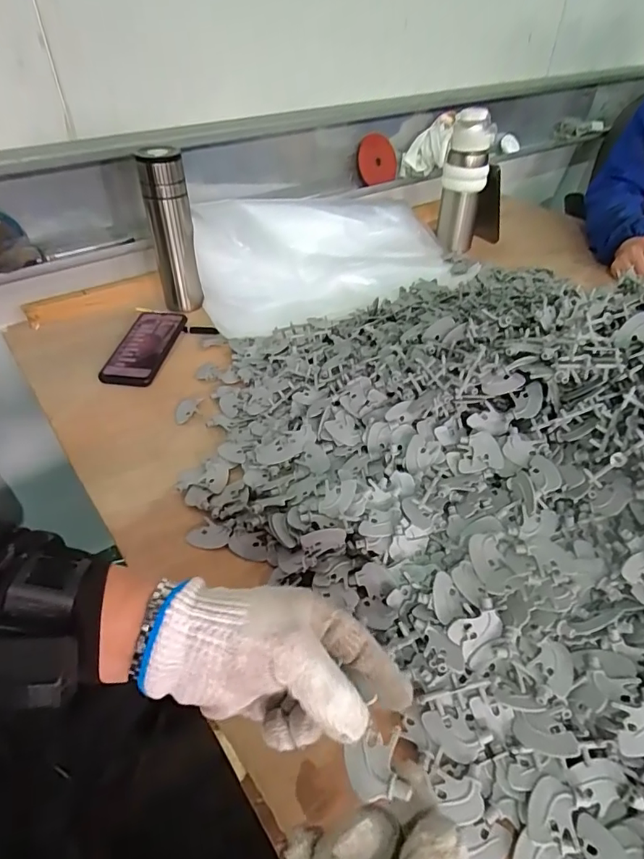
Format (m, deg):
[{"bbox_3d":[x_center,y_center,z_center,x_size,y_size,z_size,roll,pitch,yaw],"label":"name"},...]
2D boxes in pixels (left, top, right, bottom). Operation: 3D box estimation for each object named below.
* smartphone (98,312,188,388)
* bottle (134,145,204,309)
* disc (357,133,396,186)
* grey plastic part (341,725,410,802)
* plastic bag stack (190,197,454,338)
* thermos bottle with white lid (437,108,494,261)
[{"bbox_3d":[-0.261,-0.124,0.730,0.076,0.014,0.162,9,48,0],"label":"smartphone"},{"bbox_3d":[-0.232,-0.301,0.769,0.066,0.226,0.068,-11,44,-13],"label":"bottle"},{"bbox_3d":[0.119,-0.594,1.090,0.131,0.105,0.014,-30,18,-37],"label":"disc"},{"bbox_3d":[0.030,0.186,0.274,0.032,0.009,0.034,-5,43,-7],"label":"grey plastic part"},{"bbox_3d":[0.028,-0.339,0.885,0.531,0.123,0.277,-23,48,-23],"label":"plastic bag stack"},{"bbox_3d":[0.277,-0.475,0.978,0.085,0.240,0.095,12,44,12],"label":"thermos bottle with white lid"}]

